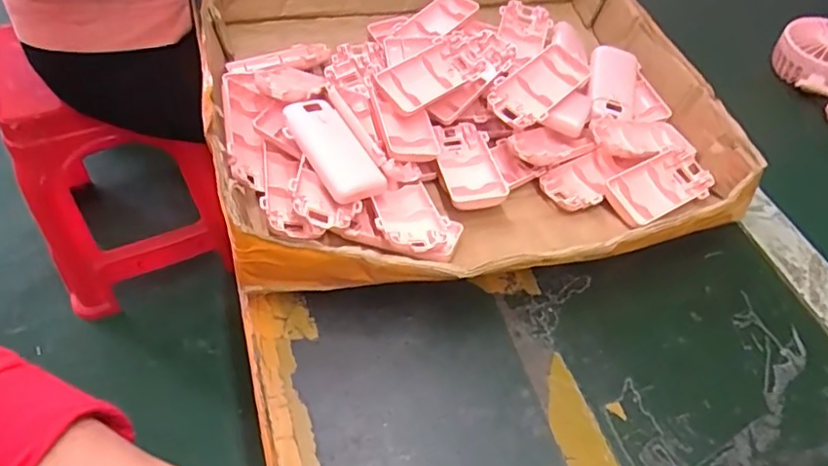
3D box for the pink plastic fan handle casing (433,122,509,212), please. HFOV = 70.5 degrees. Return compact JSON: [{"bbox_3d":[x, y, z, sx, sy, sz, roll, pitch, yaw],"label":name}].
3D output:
[{"bbox_3d":[0.044,-0.055,0.474,0.046,0.015,0.090,-7,51,-7],"label":"pink plastic fan handle casing"}]

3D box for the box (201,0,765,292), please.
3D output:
[{"bbox_3d":[0.042,-0.109,0.510,0.407,0.092,0.366,-13,52,-12],"label":"box"}]

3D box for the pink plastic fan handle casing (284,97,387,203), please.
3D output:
[{"bbox_3d":[-0.059,-0.061,0.428,0.040,0.012,0.090,-32,76,-25],"label":"pink plastic fan handle casing"}]

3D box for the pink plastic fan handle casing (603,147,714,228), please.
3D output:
[{"bbox_3d":[0.199,-0.038,0.473,0.090,0.014,0.044,-23,73,-21],"label":"pink plastic fan handle casing"}]

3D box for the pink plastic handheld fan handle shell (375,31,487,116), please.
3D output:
[{"bbox_3d":[0.017,-0.136,0.494,0.101,0.020,0.048,-30,77,-27],"label":"pink plastic handheld fan handle shell"}]

